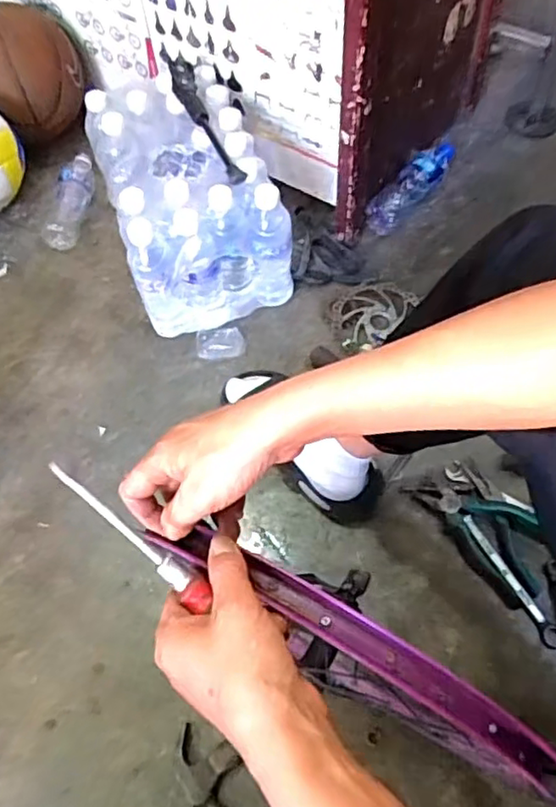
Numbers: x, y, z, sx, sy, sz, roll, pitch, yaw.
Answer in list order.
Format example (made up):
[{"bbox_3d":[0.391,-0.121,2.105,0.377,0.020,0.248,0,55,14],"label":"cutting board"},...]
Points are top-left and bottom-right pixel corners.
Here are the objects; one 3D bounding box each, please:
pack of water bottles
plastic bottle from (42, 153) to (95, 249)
[{"bbox_3d":[-0.143,-0.326,1.024,0.234,0.226,0.361,-19,61,-8],"label":"pack of water bottles"},{"bbox_3d":[-0.380,-0.373,1.159,0.067,0.061,0.207,2,60,4],"label":"plastic bottle"}]

